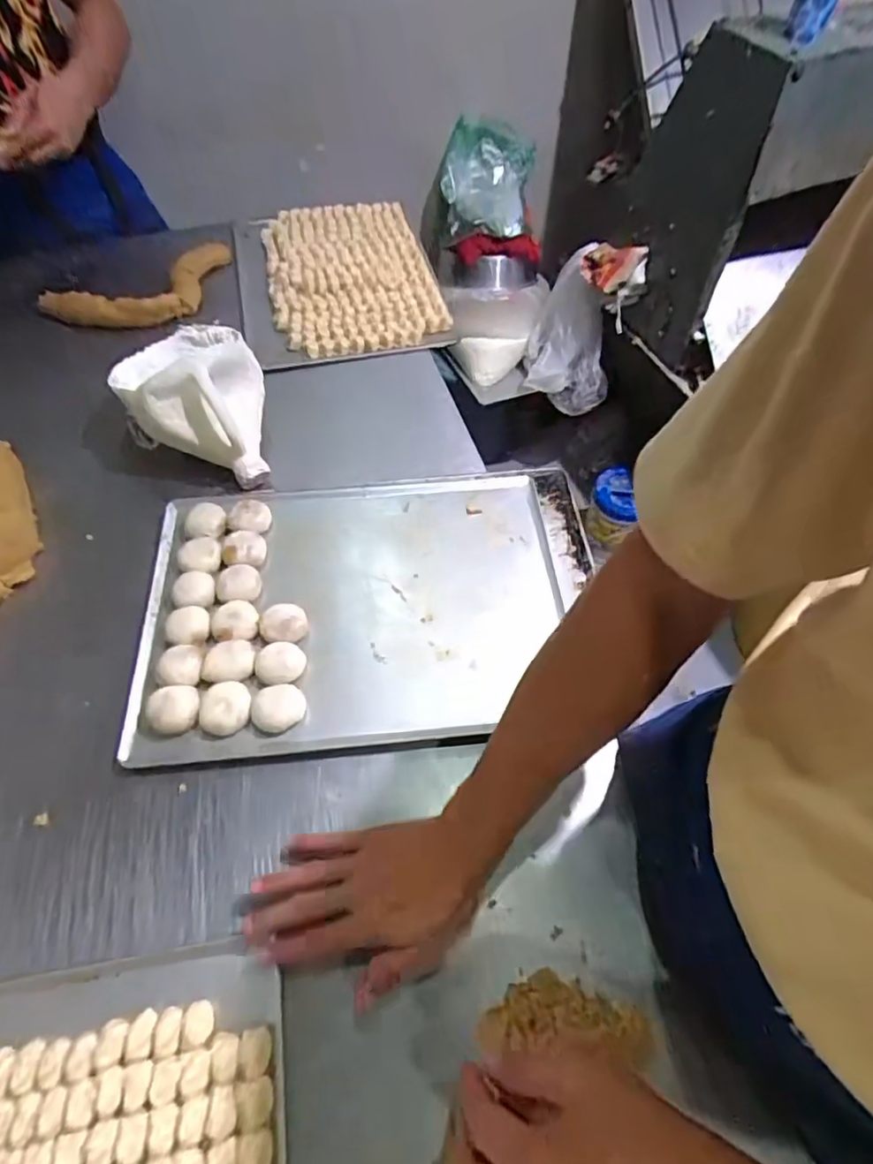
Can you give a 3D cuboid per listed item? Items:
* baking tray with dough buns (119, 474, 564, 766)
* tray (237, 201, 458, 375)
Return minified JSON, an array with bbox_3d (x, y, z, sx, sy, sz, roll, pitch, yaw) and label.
[{"bbox_3d":[-0.094,0.014,0.677,0.456,0.033,0.334,-5,56,-4],"label":"baking tray with dough buns"},{"bbox_3d":[-0.168,-0.528,1.022,0.334,0.047,0.412,-11,57,-8],"label":"tray"}]

